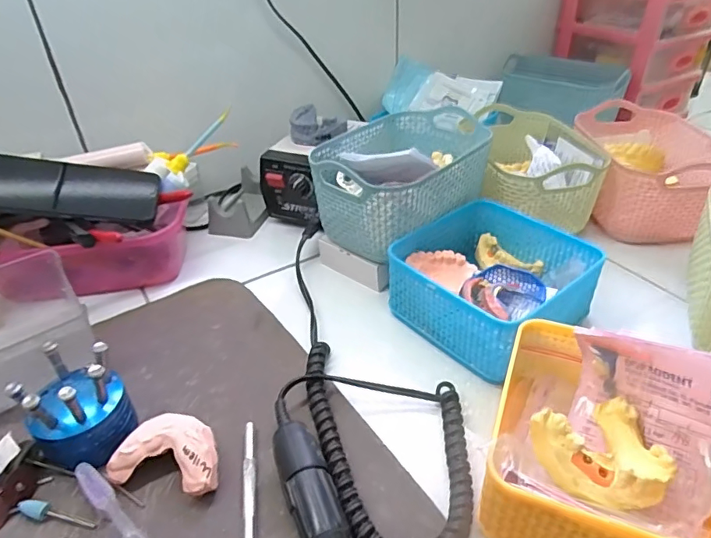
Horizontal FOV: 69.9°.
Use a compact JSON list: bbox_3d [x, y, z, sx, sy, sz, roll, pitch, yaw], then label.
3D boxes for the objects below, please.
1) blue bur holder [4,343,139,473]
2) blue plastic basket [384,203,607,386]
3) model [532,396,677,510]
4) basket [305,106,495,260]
[{"bbox_3d":[-0.181,0.087,0.330,0.063,0.070,0.061,-2,36,1],"label":"blue bur holder"},{"bbox_3d":[0.115,0.011,0.428,0.136,0.060,0.138,-29,43,-31],"label":"blue plastic basket"},{"bbox_3d":[0.140,0.100,0.278,0.073,0.033,0.058,-18,38,-19],"label":"model"},{"bbox_3d":[0.049,-0.088,0.490,0.115,0.091,0.178,27,46,35],"label":"basket"}]

